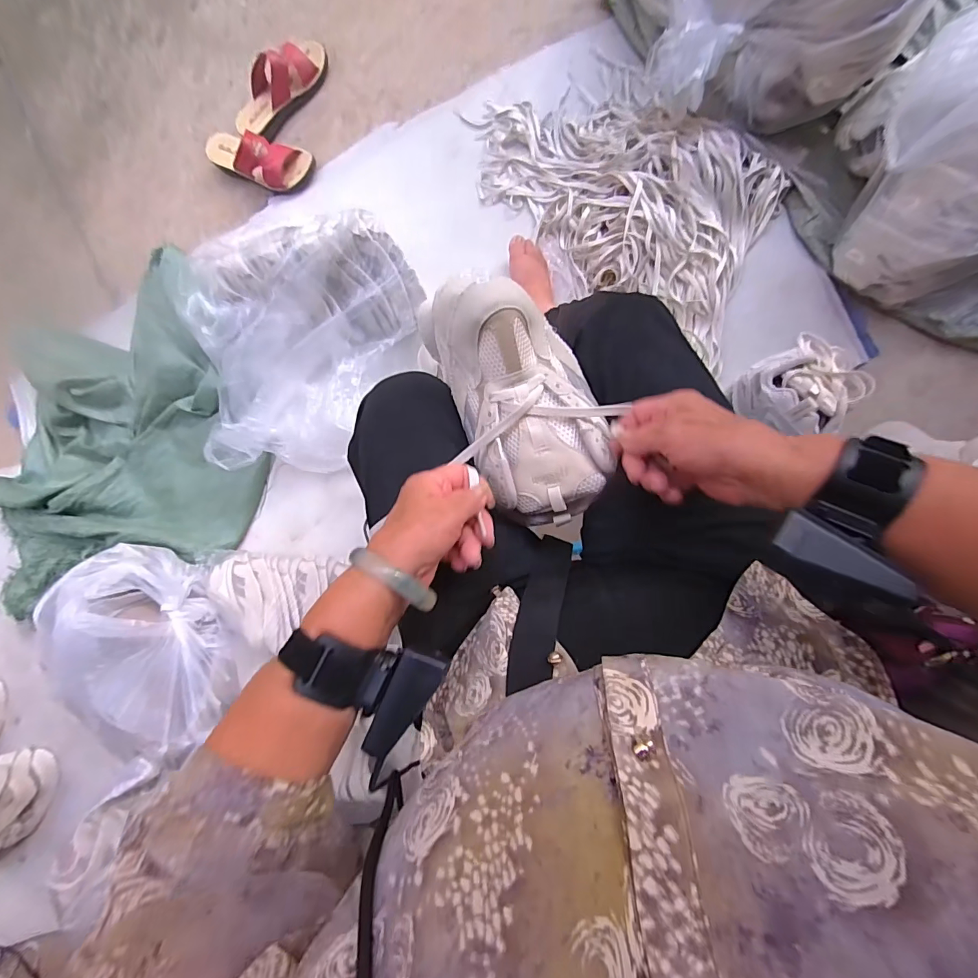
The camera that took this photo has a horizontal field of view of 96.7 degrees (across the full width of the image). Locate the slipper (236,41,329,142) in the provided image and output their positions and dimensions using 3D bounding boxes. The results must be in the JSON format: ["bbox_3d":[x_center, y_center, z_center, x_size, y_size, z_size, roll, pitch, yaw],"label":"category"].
[{"bbox_3d":[-0.422,-0.809,0.872,0.233,0.075,0.089,-41,84,6],"label":"slipper"}]

